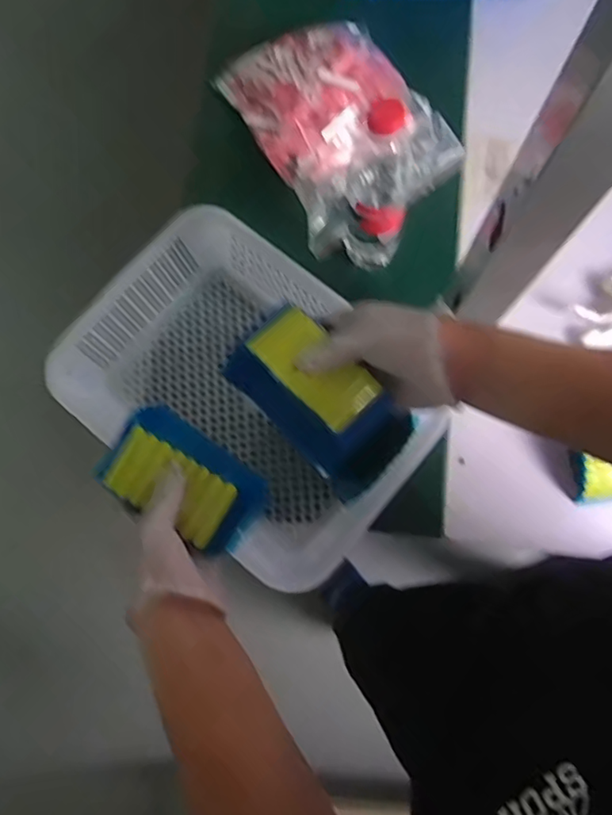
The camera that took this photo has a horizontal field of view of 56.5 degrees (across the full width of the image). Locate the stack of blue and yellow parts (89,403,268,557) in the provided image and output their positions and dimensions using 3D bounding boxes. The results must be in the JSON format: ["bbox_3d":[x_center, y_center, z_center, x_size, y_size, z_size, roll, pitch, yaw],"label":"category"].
[{"bbox_3d":[-0.092,0.055,0.433,0.115,0.031,0.072,35,81,9],"label":"stack of blue and yellow parts"}]

